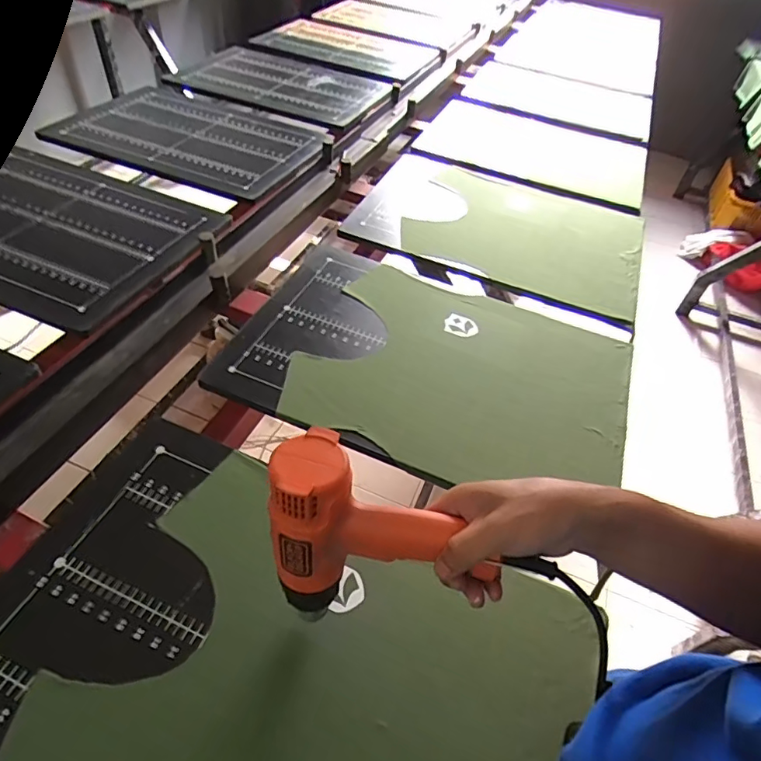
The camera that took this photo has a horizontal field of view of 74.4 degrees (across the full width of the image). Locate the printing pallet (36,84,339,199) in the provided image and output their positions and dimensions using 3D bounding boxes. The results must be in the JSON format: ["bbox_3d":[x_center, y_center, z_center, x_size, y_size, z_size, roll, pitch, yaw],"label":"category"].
[{"bbox_3d":[-0.465,-0.629,1.270,0.603,0.021,0.426,21,48,11],"label":"printing pallet"}]

